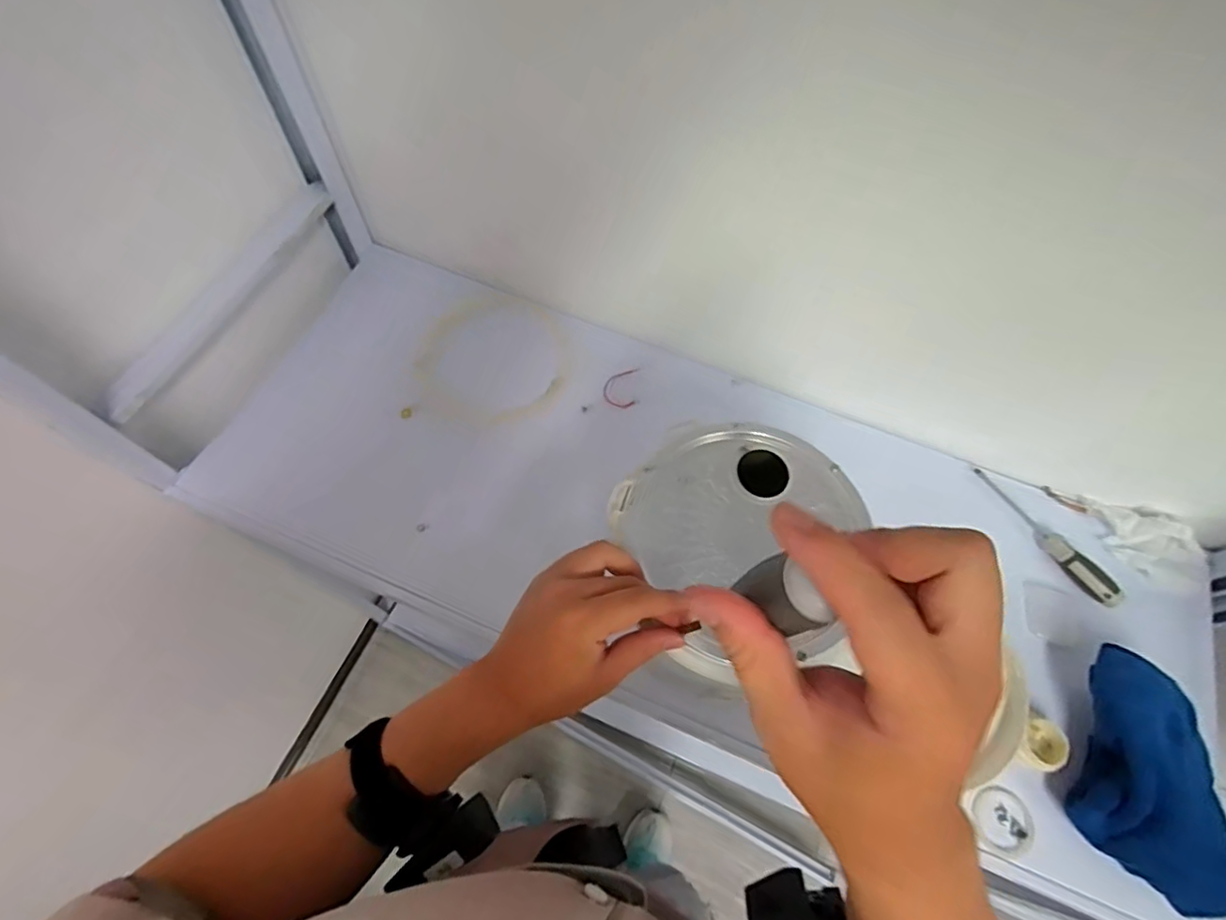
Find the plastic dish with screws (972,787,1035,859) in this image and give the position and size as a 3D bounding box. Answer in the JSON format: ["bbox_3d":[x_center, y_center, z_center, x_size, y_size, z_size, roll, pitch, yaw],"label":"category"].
[{"bbox_3d":[0.354,0.329,0.529,0.048,0.016,0.053,5,64,0],"label":"plastic dish with screws"}]

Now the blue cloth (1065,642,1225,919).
[{"bbox_3d":[0.477,0.279,0.514,0.113,0.076,0.188,20,65,7],"label":"blue cloth"}]

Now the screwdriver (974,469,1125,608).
[{"bbox_3d":[0.476,0.080,0.643,0.029,0.025,0.182,-31,69,-16],"label":"screwdriver"}]

